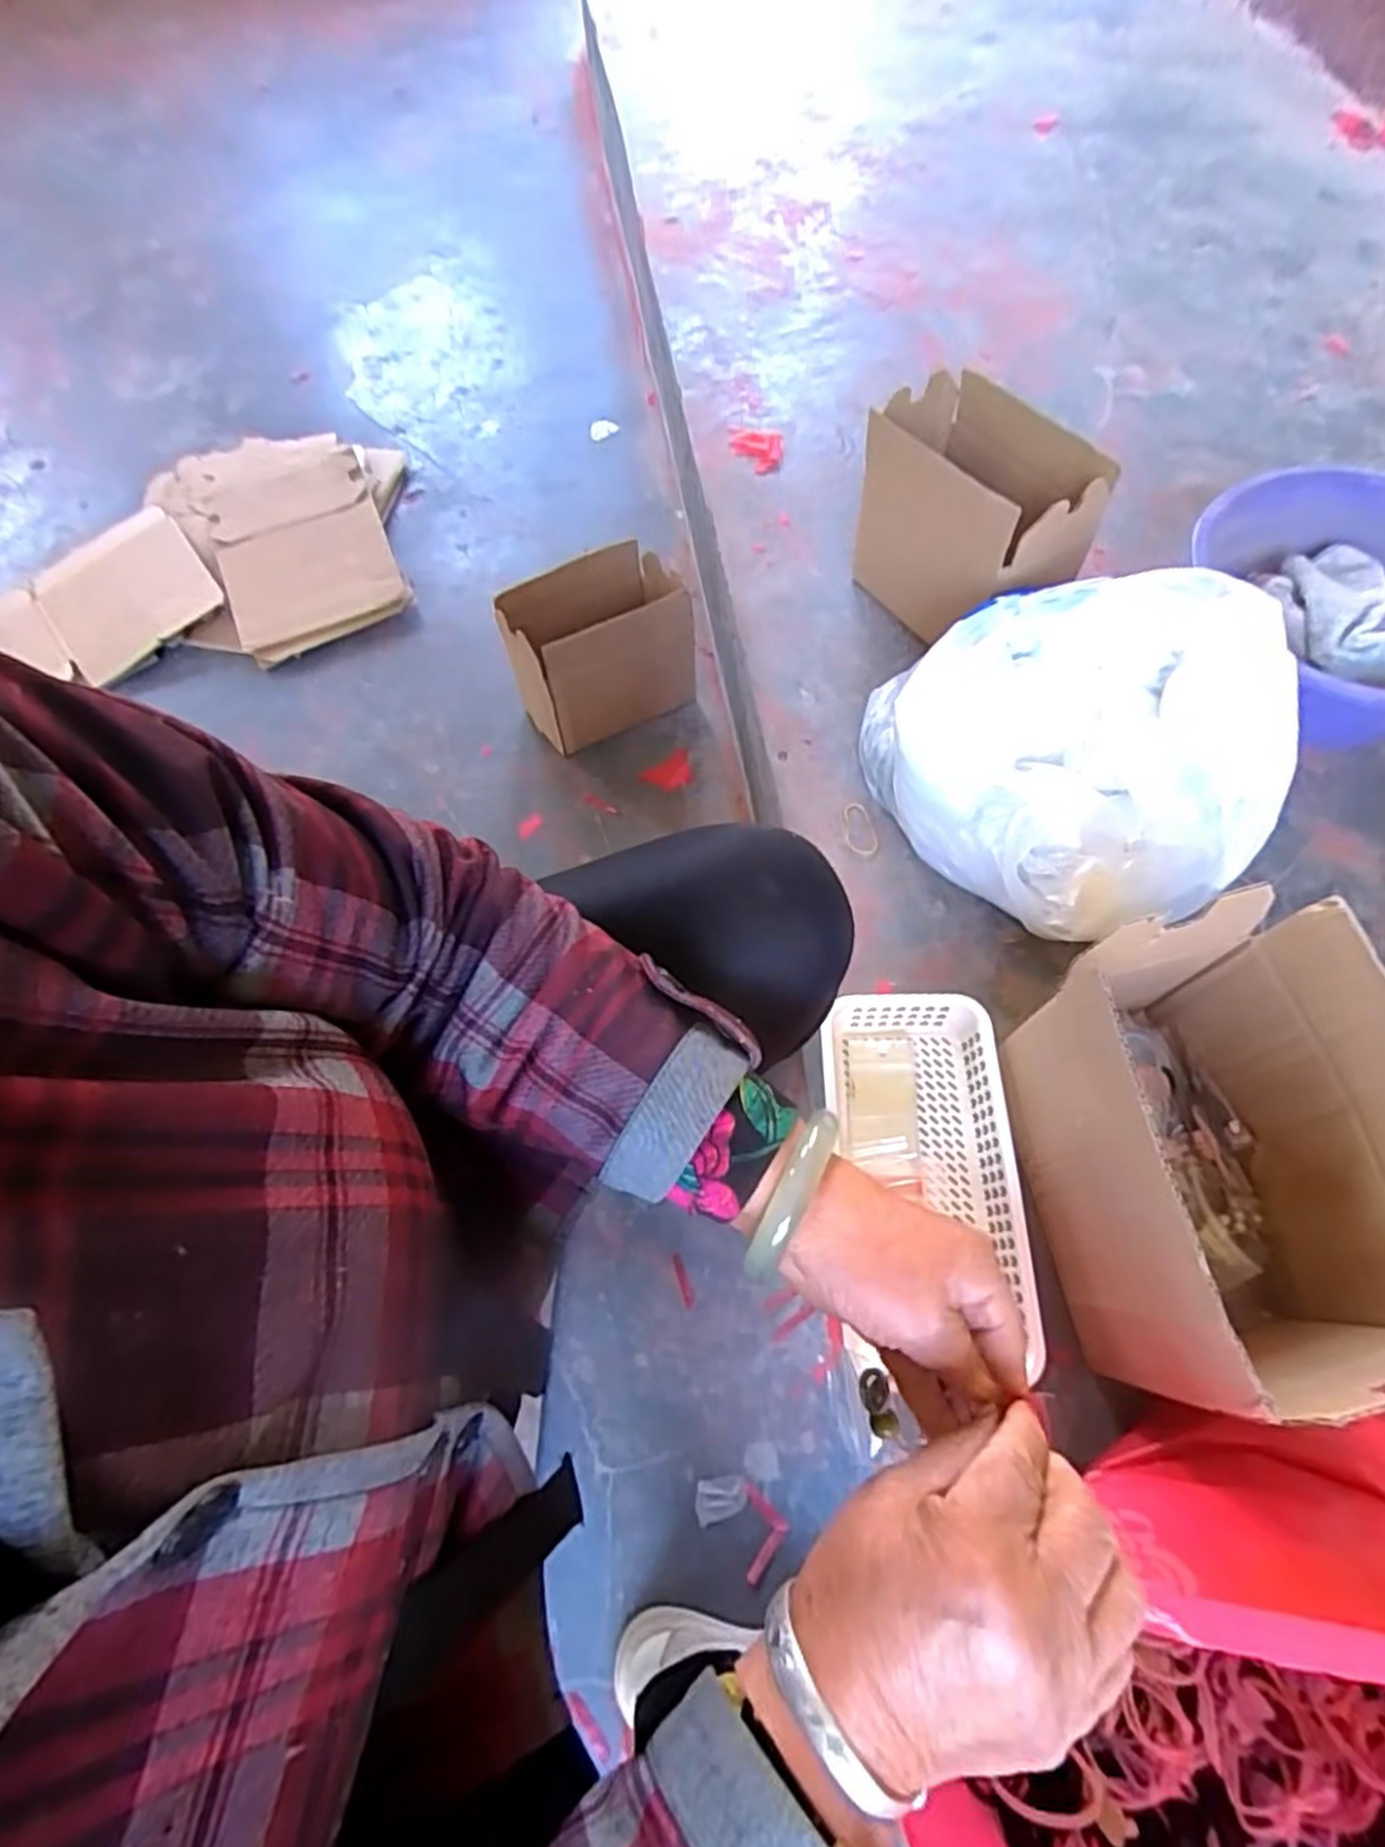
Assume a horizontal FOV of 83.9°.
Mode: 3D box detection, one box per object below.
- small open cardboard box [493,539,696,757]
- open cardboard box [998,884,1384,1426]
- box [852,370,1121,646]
[{"bbox_3d":[-0.111,-0.324,0.952,0.205,0.206,0.114,-25,67,-8],"label":"small open cardboard box"},{"bbox_3d":[0.310,0.139,0.472,0.149,0.196,0.239,-7,66,0],"label":"open cardboard box"},{"bbox_3d":[0.255,-0.367,0.741,0.117,0.198,0.228,-34,69,-11],"label":"box"}]

